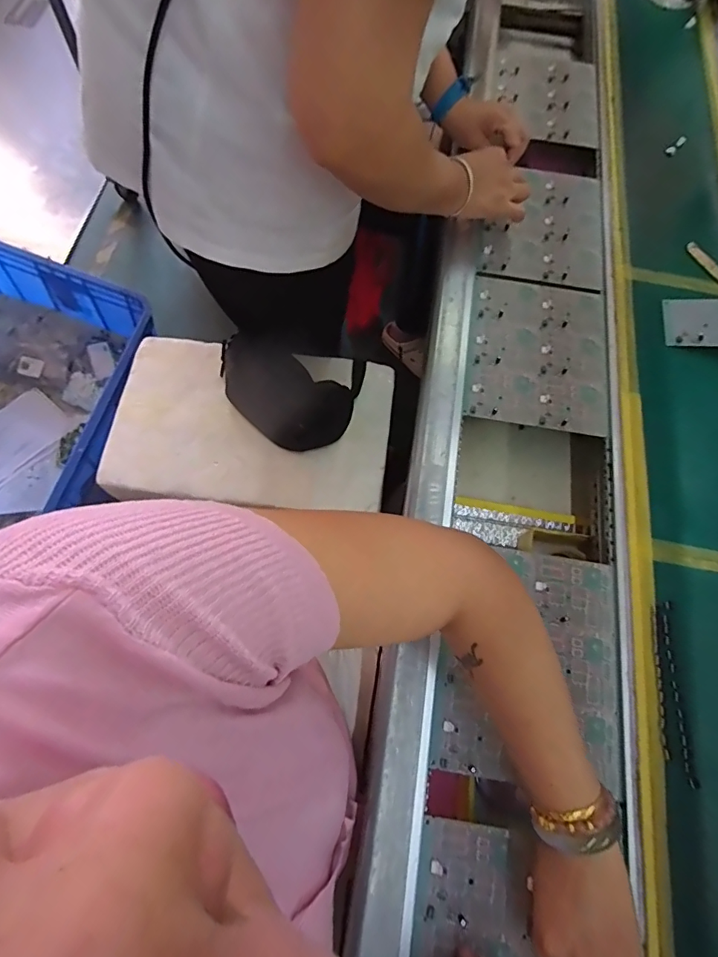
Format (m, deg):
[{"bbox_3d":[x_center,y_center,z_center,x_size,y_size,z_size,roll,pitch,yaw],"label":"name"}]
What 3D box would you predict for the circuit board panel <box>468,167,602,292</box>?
[{"bbox_3d":[0.263,-0.373,0.681,0.179,0.009,0.219,10,70,2],"label":"circuit board panel"}]

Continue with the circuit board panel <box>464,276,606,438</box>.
[{"bbox_3d":[0.229,-0.166,0.605,0.172,0.008,0.217,9,70,1],"label":"circuit board panel"}]

